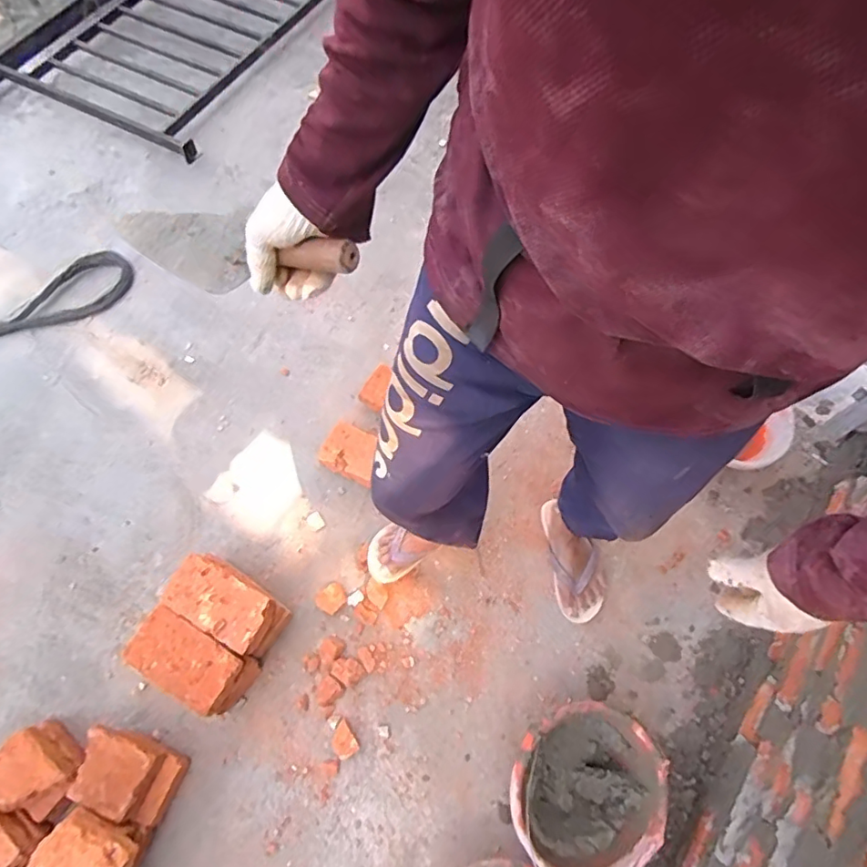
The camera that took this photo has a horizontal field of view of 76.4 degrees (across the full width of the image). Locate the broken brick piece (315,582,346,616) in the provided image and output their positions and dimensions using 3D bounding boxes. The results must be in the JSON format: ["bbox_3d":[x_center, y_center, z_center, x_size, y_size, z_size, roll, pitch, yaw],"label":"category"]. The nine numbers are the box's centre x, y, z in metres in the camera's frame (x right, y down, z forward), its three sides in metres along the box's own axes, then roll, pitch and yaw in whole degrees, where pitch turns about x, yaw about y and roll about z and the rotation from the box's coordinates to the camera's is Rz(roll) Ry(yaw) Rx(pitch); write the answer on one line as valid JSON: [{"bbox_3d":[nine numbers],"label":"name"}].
[{"bbox_3d":[-0.210,0.339,1.132,0.052,0.022,0.059,42,72,17],"label":"broken brick piece"}]

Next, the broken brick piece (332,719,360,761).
[{"bbox_3d":[-0.170,0.577,1.035,0.044,0.015,0.058,-34,70,-14],"label":"broken brick piece"}]

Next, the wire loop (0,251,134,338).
[{"bbox_3d":[-0.979,-0.346,1.461,0.199,0.012,0.379,36,70,15],"label":"wire loop"}]

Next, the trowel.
[{"bbox_3d":[-0.210,-0.198,0.589,0.310,0.066,0.081,14,67,26],"label":"trowel"}]

